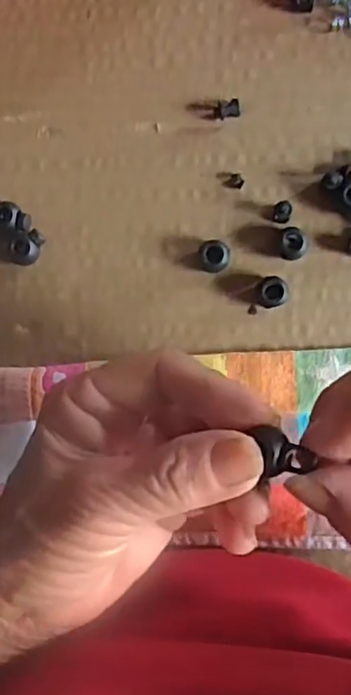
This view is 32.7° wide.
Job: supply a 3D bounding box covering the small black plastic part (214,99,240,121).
[{"bbox_3d":[0.025,-0.115,0.289,0.012,0.007,0.008,-9,90,7],"label":"small black plastic part"}]

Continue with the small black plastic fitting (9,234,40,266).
[{"bbox_3d":[-0.075,-0.049,0.300,0.014,0.008,0.015,0,91,7],"label":"small black plastic fitting"}]

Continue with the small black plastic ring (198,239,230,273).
[{"bbox_3d":[0.019,-0.044,0.289,0.014,0.010,0.015,0,91,7],"label":"small black plastic ring"}]

